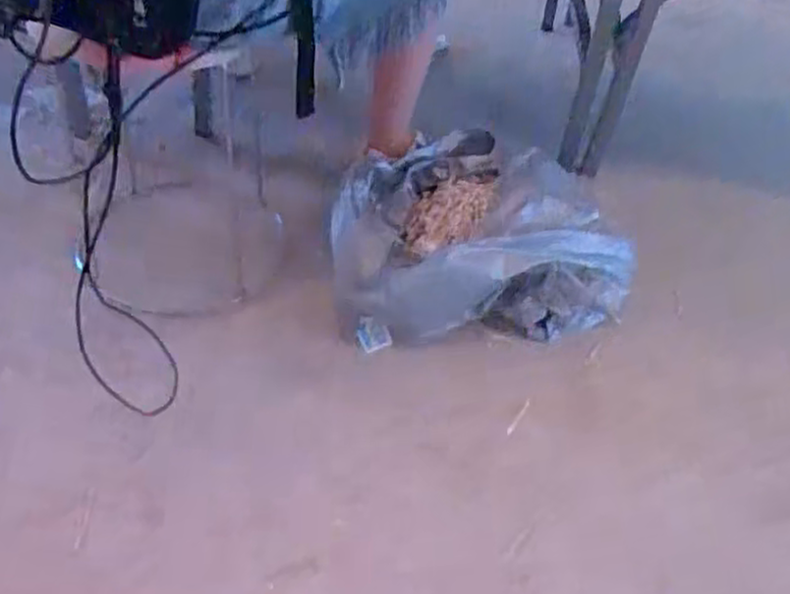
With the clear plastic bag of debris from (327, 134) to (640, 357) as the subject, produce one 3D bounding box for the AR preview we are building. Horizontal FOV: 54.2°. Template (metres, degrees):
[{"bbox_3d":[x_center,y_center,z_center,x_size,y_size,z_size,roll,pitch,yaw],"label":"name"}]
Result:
[{"bbox_3d":[0.147,-0.111,1.354,0.503,0.186,0.402,1,44,-7],"label":"clear plastic bag of debris"}]

